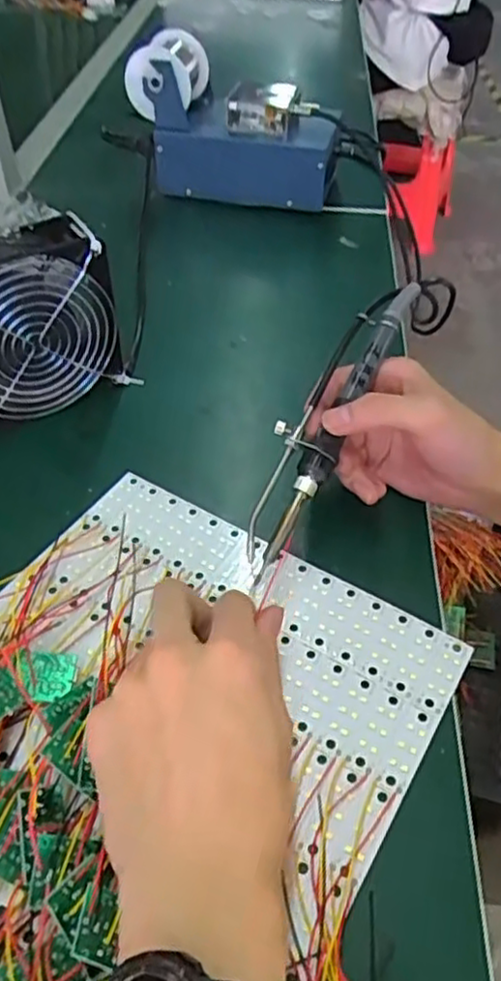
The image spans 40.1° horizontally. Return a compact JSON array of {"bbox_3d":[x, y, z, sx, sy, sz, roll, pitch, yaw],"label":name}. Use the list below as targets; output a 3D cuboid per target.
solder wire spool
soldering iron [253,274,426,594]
[{"bbox_3d":[-0.081,-0.412,0.678,0.067,0.059,0.071,15,48,13],"label":"solder wire spool"},{"bbox_3d":[0.045,-0.048,0.408,0.036,0.016,0.205,22,71,19],"label":"soldering iron"}]

